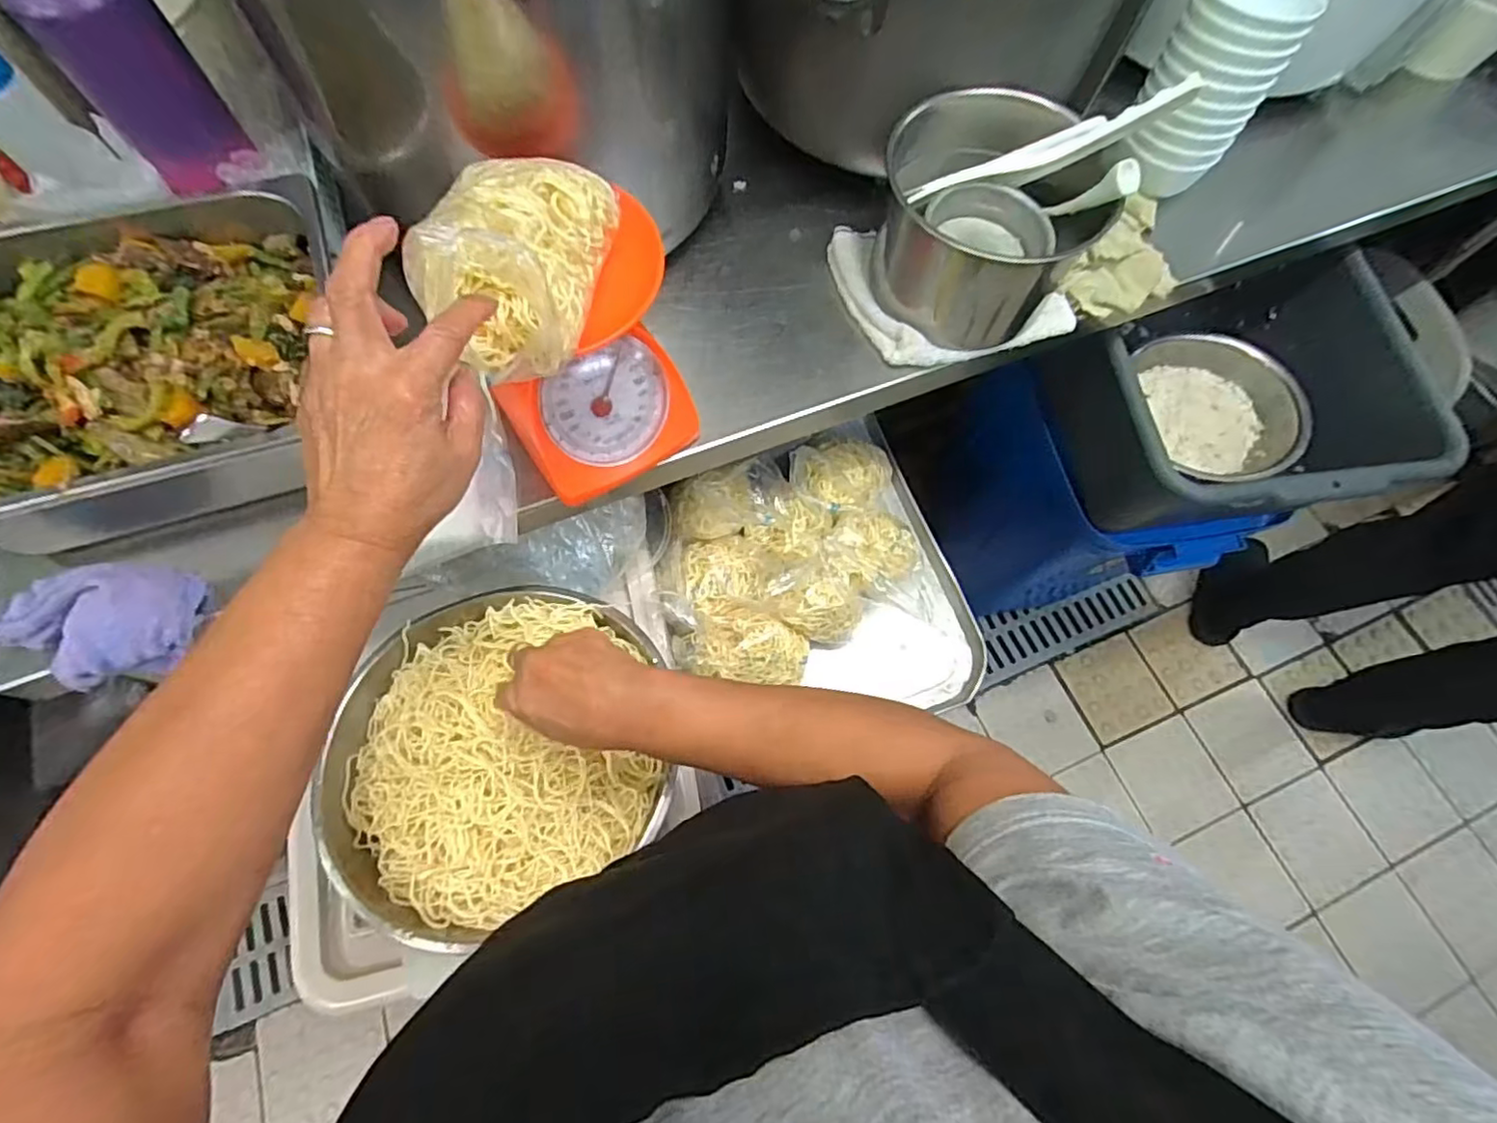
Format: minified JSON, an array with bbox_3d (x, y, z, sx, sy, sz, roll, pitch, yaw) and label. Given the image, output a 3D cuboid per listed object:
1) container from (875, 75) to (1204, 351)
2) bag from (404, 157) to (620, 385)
[{"bbox_3d":[0.226,-0.323,0.575,0.180,0.178,0.202,37,71,11],"label":"container"},{"bbox_3d":[-0.147,-0.191,0.392,0.095,0.061,0.143,8,68,0],"label":"bag"}]

